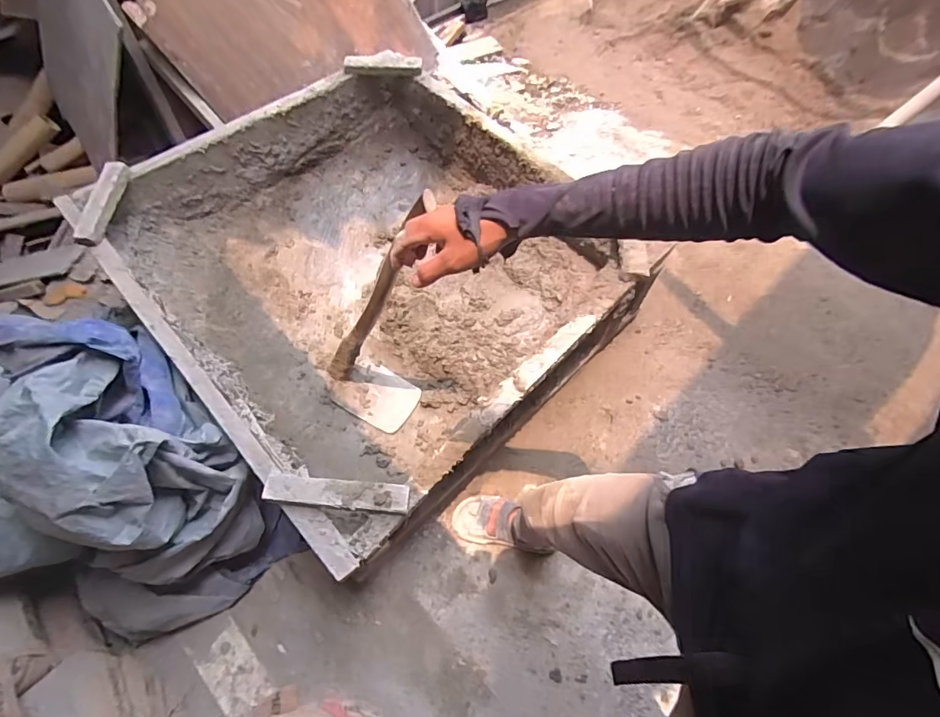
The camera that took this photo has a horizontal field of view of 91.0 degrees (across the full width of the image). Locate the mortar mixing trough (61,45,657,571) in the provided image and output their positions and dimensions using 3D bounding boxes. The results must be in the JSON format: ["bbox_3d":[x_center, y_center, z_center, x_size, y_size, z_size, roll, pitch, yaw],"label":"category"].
[{"bbox_3d":[-0.268,-0.280,1.384,1.139,0.391,1.236,-39,70,-21],"label":"mortar mixing trough"}]

